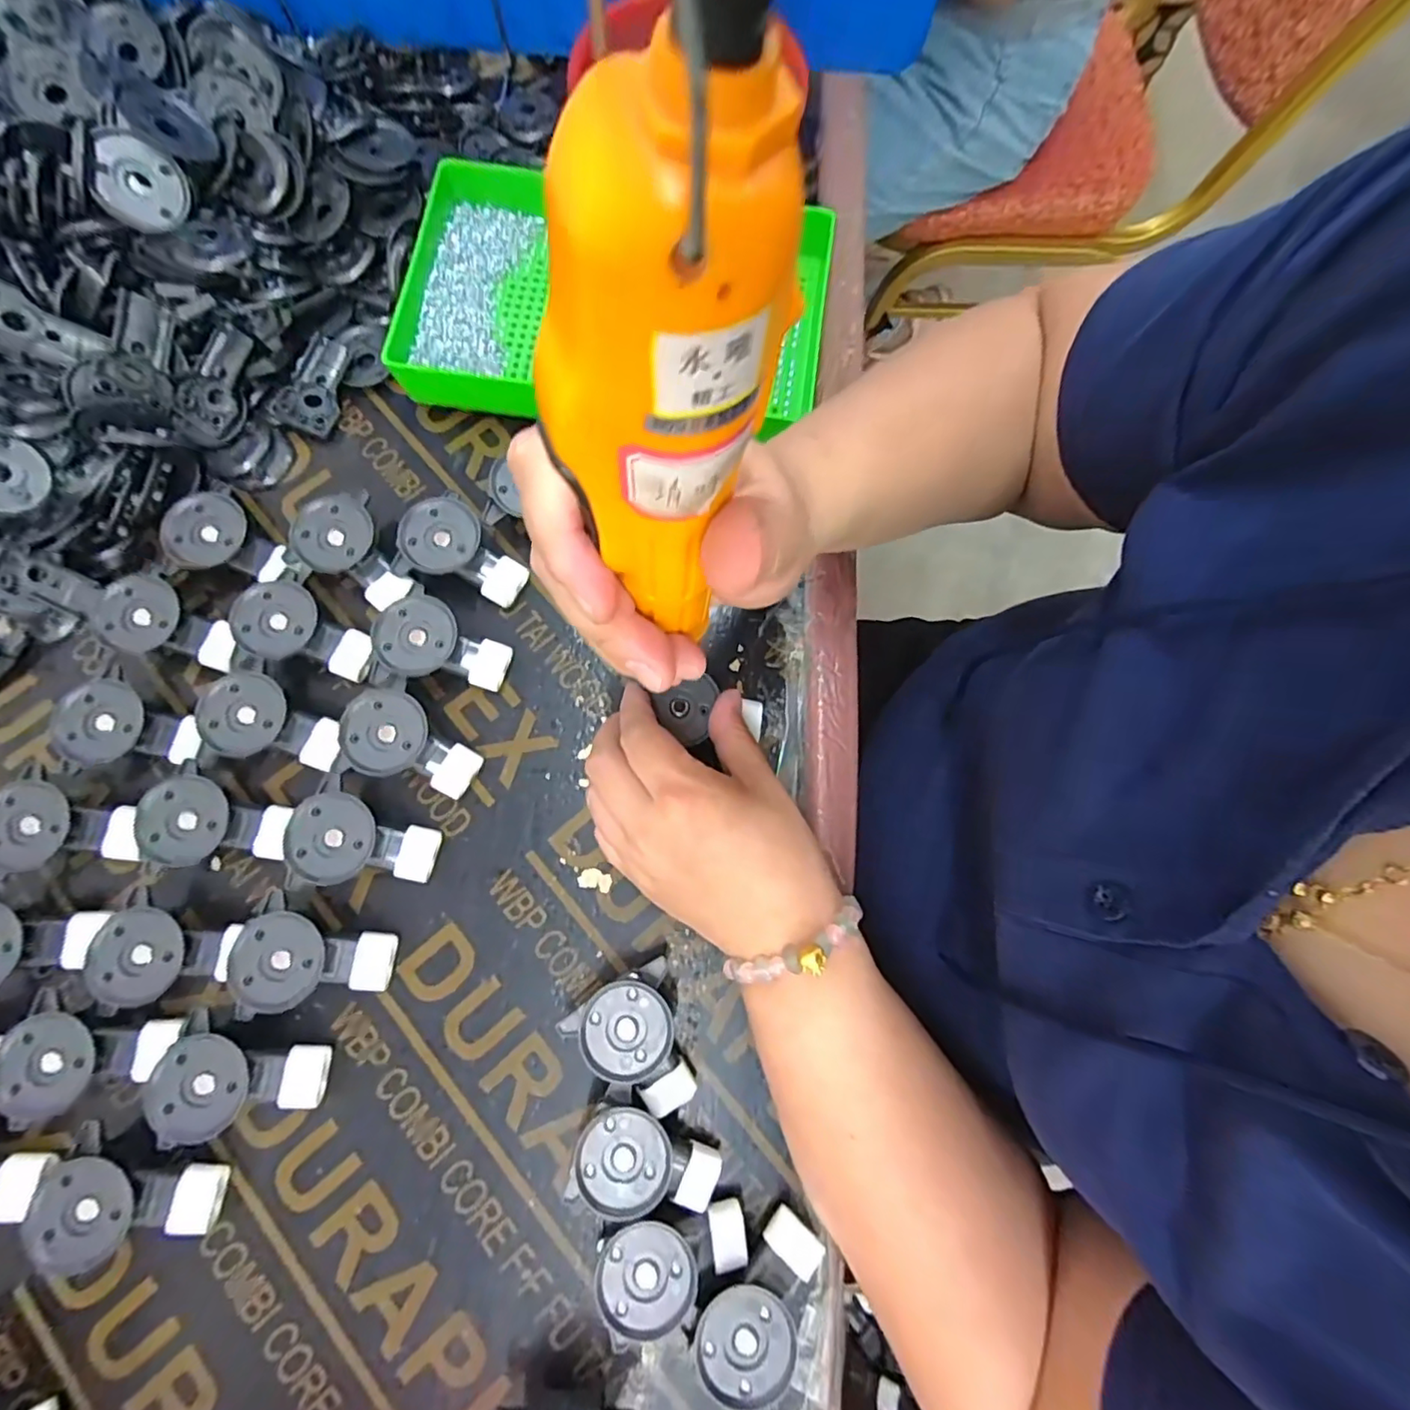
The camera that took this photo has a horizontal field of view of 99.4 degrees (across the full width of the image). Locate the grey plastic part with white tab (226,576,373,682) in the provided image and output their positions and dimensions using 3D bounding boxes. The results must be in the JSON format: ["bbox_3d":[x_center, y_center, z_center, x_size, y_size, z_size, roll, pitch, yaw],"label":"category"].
[{"bbox_3d":[-0.219,-0.040,0.324,0.065,0.017,0.040,27,79,4],"label":"grey plastic part with white tab"}]

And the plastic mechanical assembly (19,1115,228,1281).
[{"bbox_3d":[-0.262,0.227,0.271,0.067,0.034,0.041,23,79,3],"label":"plastic mechanical assembly"}]

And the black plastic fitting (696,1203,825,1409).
[{"bbox_3d":[0.027,0.269,0.267,0.063,0.027,0.041,-40,82,-8],"label":"black plastic fitting"}]

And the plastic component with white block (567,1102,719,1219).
[{"bbox_3d":[-0.027,0.210,0.281,0.068,0.029,0.042,7,79,0],"label":"plastic component with white block"}]

